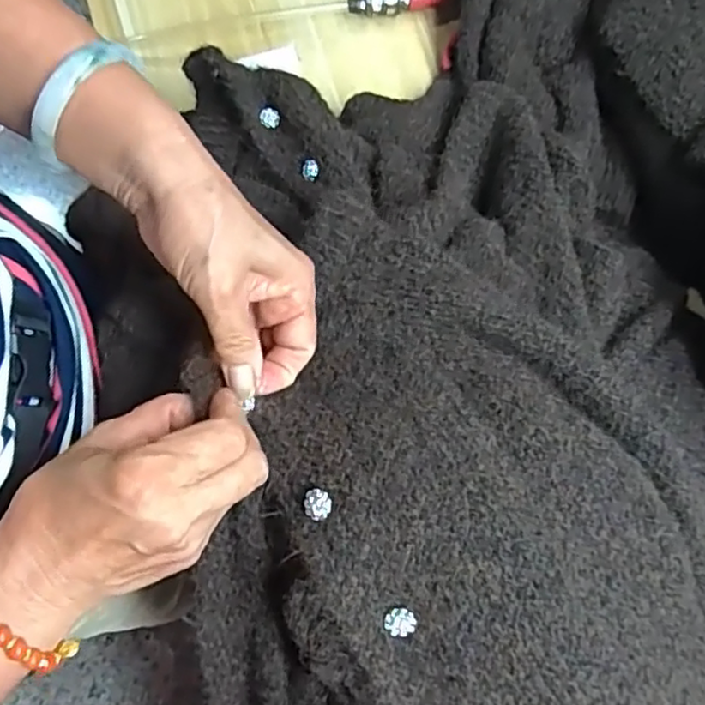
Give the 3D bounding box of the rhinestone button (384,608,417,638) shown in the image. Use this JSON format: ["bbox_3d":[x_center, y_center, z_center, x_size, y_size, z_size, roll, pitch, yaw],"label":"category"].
[{"bbox_3d":[0.023,0.129,0.313,0.014,0.004,0.014,0,78,1],"label":"rhinestone button"}]

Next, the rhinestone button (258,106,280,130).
[{"bbox_3d":[-0.062,-0.174,0.490,0.016,0.007,0.016,0,78,1],"label":"rhinestone button"}]

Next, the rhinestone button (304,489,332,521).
[{"bbox_3d":[-0.017,0.074,0.320,0.013,0.004,0.014,0,78,1],"label":"rhinestone button"}]

